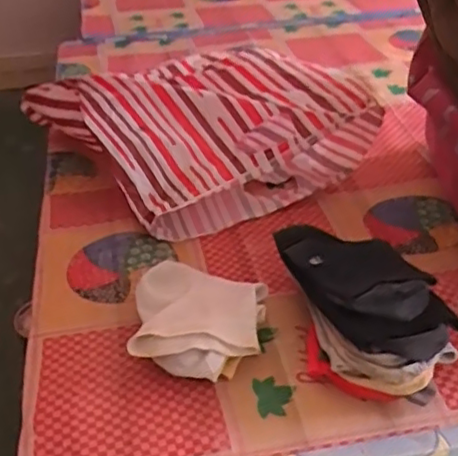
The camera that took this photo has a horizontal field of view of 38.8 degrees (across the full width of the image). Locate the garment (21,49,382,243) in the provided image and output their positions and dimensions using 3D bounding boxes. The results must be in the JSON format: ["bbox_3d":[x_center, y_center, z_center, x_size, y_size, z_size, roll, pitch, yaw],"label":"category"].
[{"bbox_3d":[-0.038,-0.135,0.805,0.283,0.124,0.326,-23,40,-26],"label":"garment"}]

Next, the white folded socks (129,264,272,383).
[{"bbox_3d":[-0.027,0.078,0.563,0.109,0.048,0.124,2,36,8],"label":"white folded socks"}]

